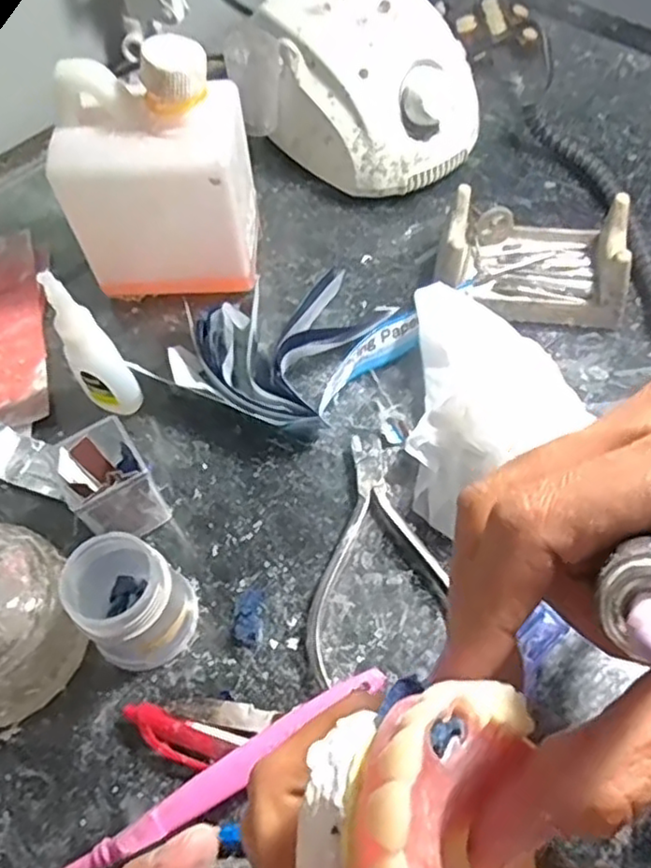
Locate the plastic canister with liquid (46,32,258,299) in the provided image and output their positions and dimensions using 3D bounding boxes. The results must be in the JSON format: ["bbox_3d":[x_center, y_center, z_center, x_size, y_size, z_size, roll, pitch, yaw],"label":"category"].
[{"bbox_3d":[-0.085,-0.135,0.351,0.085,0.126,0.064,-2,59,3],"label":"plastic canister with liquid"}]

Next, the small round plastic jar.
[{"bbox_3d":[-0.079,0.066,0.274,0.039,0.049,0.047,-38,63,-17],"label":"small round plastic jar"}]

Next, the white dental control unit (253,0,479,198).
[{"bbox_3d":[0.021,-0.216,0.419,0.103,0.085,0.140,-41,64,-19],"label":"white dental control unit"}]

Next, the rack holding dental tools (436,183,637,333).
[{"bbox_3d":[0.112,-0.096,0.361,0.097,0.042,0.069,4,59,7],"label":"rack holding dental tools"}]

